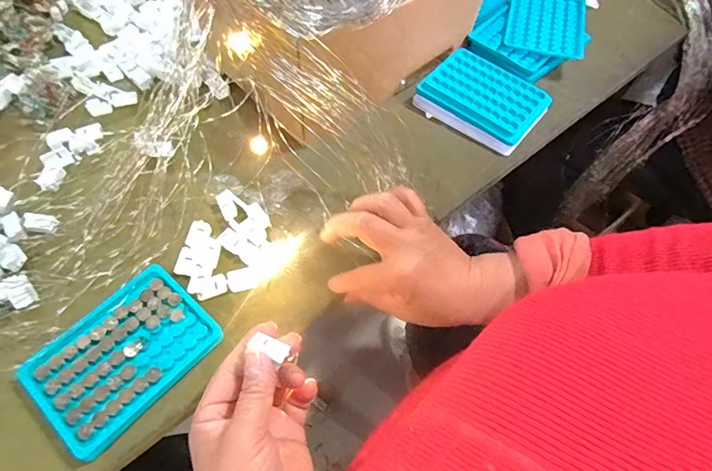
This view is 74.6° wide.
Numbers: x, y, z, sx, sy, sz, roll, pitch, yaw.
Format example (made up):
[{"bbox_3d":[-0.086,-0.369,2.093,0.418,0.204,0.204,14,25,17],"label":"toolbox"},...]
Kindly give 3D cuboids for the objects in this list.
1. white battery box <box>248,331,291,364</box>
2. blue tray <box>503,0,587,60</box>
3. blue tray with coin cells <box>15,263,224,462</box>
[{"bbox_3d":[-0.060,0.079,0.326,0.027,0.009,0.016,30,31,5],"label":"white battery box"},{"bbox_3d":[0.246,-0.277,0.601,0.097,0.013,0.126,15,61,7],"label":"blue tray"},{"bbox_3d":[-0.188,0.098,0.383,0.095,0.024,0.131,38,66,19],"label":"blue tray with coin cells"}]

